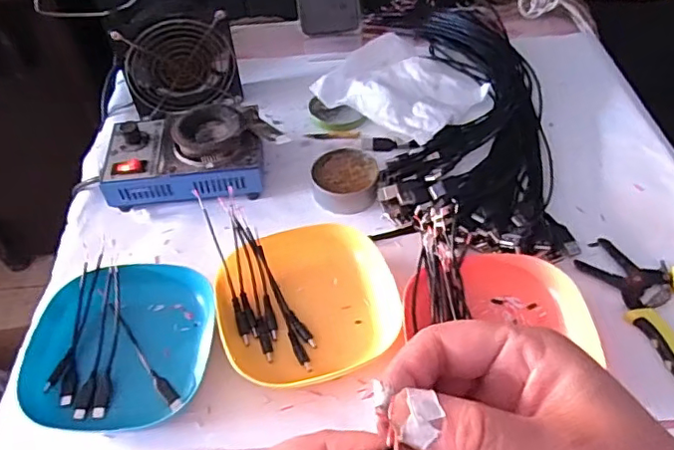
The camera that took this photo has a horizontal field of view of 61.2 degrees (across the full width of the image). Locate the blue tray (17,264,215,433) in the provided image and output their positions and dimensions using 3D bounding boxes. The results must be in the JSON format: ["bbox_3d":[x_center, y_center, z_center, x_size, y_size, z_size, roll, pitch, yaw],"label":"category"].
[{"bbox_3d":[-0.170,0.091,0.446,0.136,0.023,0.130,-4,51,1],"label":"blue tray"}]

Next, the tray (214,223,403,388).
[{"bbox_3d":[-0.027,0.057,0.467,0.137,0.022,0.140,-16,52,-9],"label":"tray"}]

